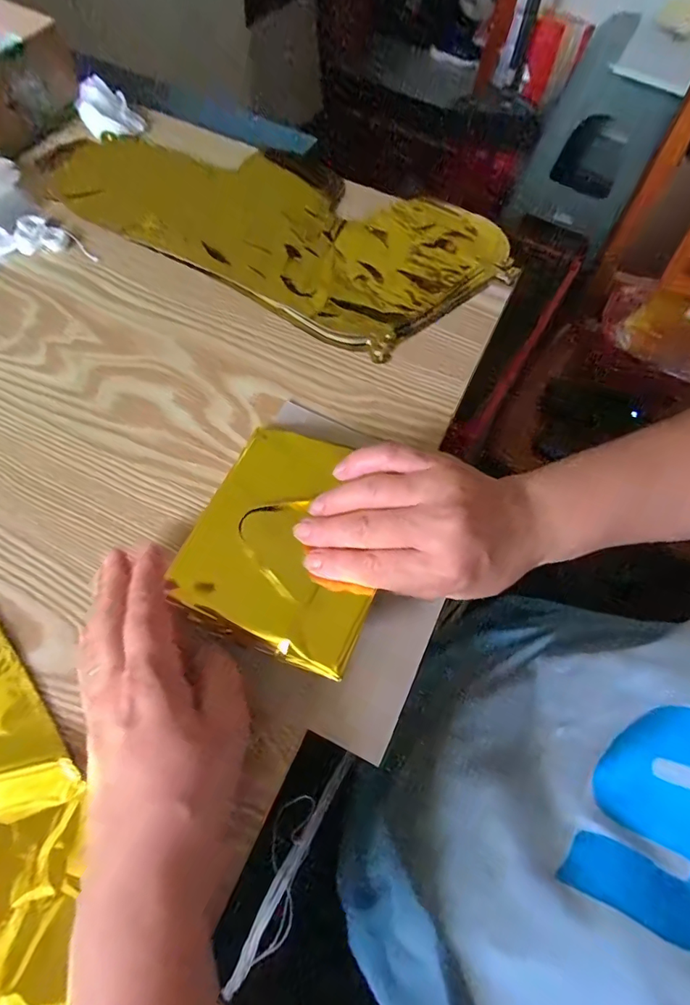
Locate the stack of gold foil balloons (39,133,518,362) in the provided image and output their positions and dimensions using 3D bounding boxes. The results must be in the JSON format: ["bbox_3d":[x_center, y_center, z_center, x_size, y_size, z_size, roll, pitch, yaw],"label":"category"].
[{"bbox_3d":[-0.065,-0.272,0.452,0.410,0.018,0.197,29,66,11],"label":"stack of gold foil balloons"}]

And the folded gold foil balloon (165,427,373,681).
[{"bbox_3d":[-0.032,0.018,0.295,0.123,0.010,0.138,13,64,23],"label":"folded gold foil balloon"}]

